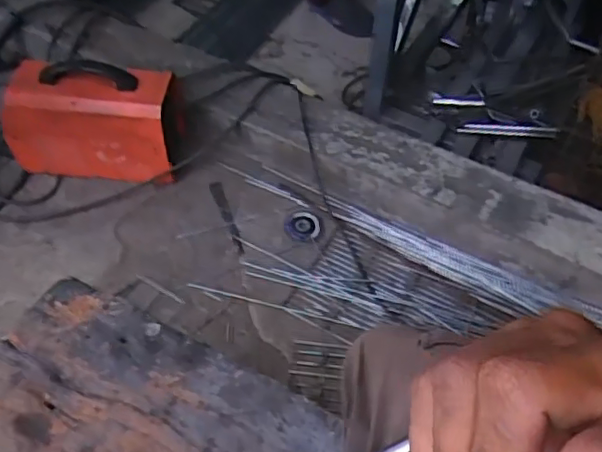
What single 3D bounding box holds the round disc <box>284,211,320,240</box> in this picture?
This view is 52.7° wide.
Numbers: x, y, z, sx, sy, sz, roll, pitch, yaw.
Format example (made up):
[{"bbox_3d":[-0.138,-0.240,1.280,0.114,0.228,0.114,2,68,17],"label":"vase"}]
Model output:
[{"bbox_3d":[0.002,-0.002,1.158,0.065,0.006,0.062,0,53,0],"label":"round disc"}]

